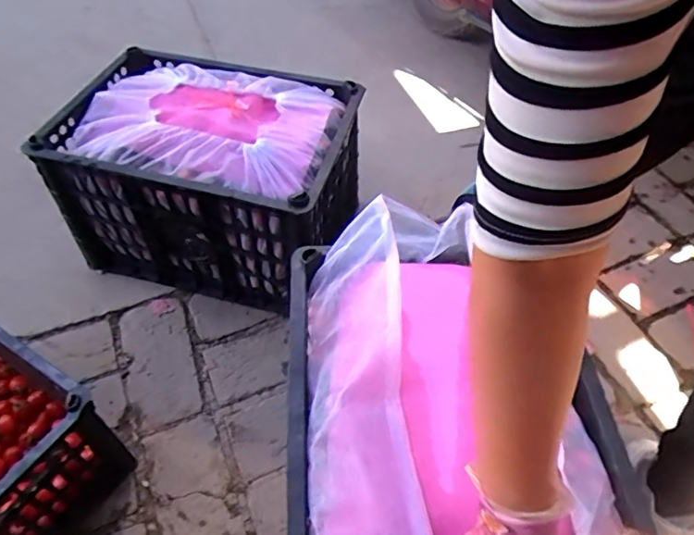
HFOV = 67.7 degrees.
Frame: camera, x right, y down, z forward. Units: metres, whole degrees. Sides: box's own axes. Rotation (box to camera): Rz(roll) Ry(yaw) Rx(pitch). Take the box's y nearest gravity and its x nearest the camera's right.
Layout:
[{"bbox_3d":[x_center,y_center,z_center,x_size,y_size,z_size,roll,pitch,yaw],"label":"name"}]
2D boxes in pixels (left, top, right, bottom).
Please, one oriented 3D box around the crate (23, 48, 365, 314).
[{"bbox_3d":[-0.236,-0.162,0.961,0.463,0.301,0.338,15,52,9],"label":"crate"}]

